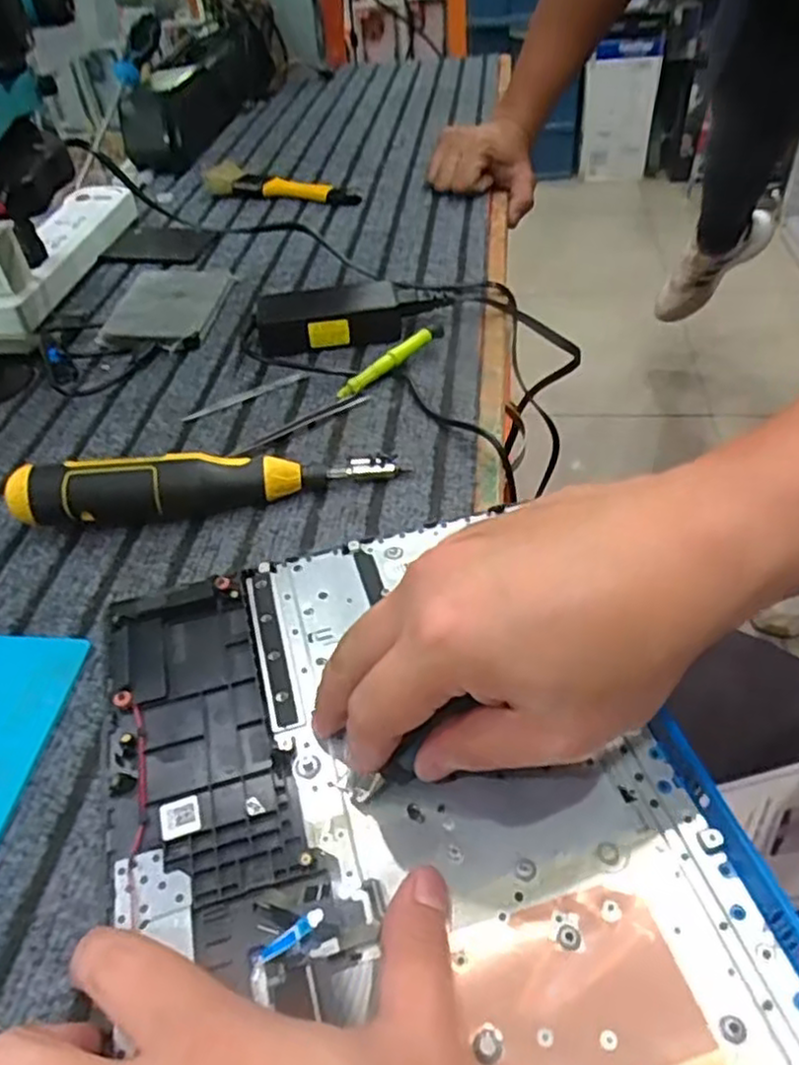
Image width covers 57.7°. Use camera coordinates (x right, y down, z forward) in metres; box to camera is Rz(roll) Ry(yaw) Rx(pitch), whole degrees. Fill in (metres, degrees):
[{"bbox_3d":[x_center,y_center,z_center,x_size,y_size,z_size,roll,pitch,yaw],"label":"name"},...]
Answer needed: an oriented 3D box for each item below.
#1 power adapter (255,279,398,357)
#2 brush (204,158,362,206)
[{"bbox_3d":[-0.055,-0.166,0.562,0.107,0.029,0.052,-7,44,0],"label":"power adapter"},{"bbox_3d":[-0.133,-0.378,0.788,0.193,0.028,0.035,14,48,20],"label":"brush"}]

